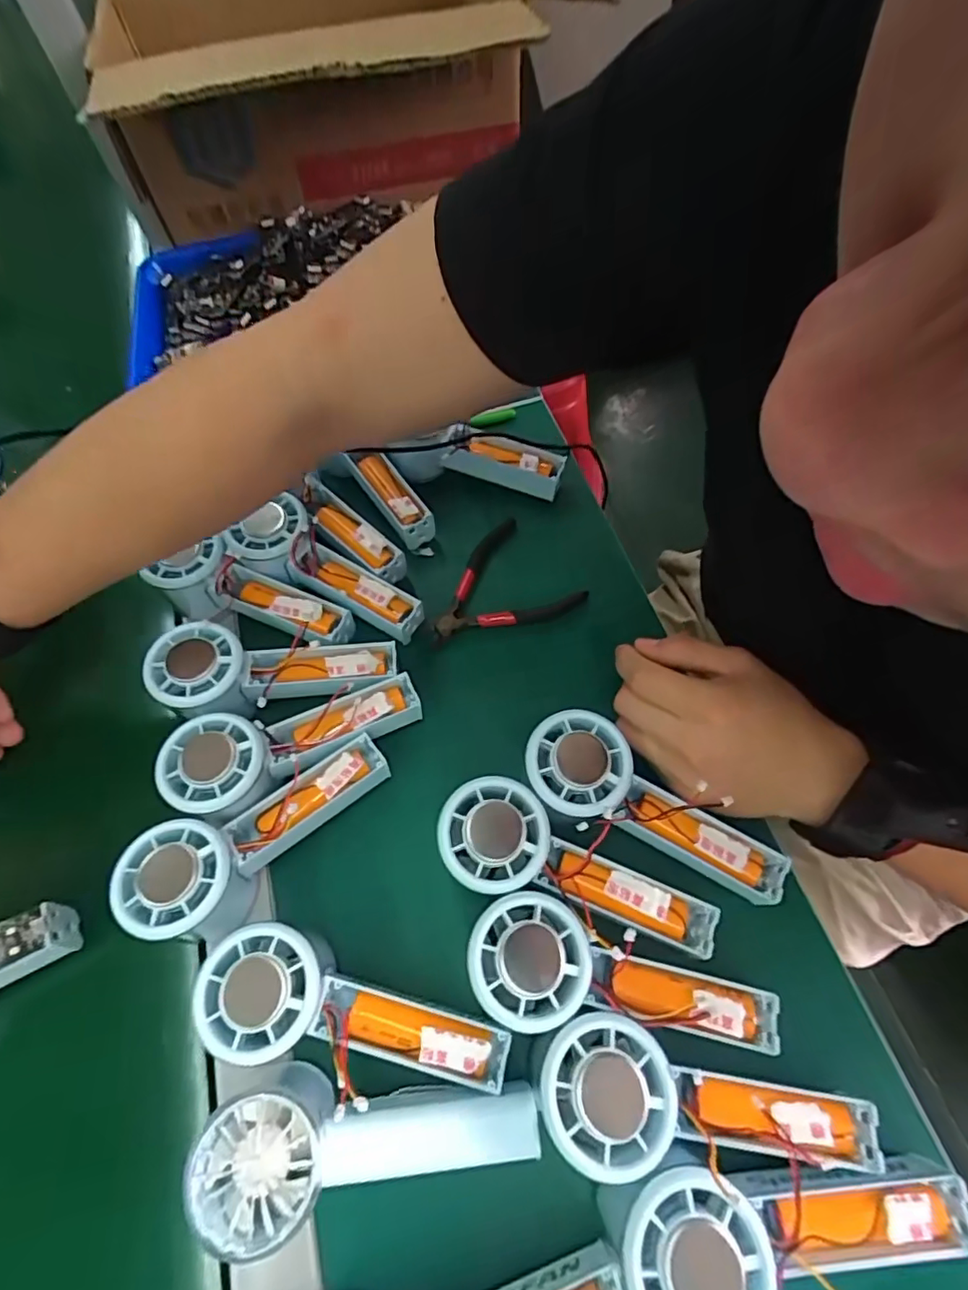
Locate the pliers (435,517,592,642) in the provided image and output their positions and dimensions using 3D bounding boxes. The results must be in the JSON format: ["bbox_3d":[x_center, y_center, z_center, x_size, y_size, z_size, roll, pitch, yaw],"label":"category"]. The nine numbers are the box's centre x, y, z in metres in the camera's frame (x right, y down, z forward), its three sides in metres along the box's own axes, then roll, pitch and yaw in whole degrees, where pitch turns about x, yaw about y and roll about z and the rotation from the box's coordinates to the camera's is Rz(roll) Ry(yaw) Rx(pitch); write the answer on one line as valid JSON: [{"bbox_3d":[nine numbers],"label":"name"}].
[{"bbox_3d":[0.005,-0.041,0.419,0.108,0.009,0.094,-34,66,-13],"label":"pliers"}]

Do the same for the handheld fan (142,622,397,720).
[{"bbox_3d":[-0.133,0.019,0.366,0.148,0.029,0.056,-1,62,-14],"label":"handheld fan"}]

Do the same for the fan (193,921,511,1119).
[{"bbox_3d":[-0.061,0.184,0.280,0.147,0.058,0.057,12,65,9],"label":"fan"}]

